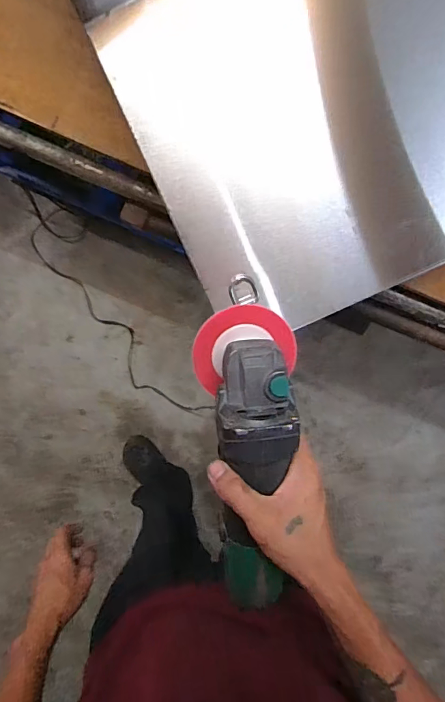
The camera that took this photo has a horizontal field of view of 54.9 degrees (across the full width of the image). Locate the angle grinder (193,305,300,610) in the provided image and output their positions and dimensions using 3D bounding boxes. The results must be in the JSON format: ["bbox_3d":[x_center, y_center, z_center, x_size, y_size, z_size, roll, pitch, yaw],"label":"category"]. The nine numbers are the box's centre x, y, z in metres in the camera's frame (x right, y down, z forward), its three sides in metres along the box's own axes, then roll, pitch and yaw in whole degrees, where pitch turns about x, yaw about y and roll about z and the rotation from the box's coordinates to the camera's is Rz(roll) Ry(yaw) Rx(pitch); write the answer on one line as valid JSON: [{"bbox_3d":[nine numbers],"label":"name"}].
[{"bbox_3d":[0.021,0.103,0.380,0.088,0.083,0.277,-1,97,6],"label":"angle grinder"}]

